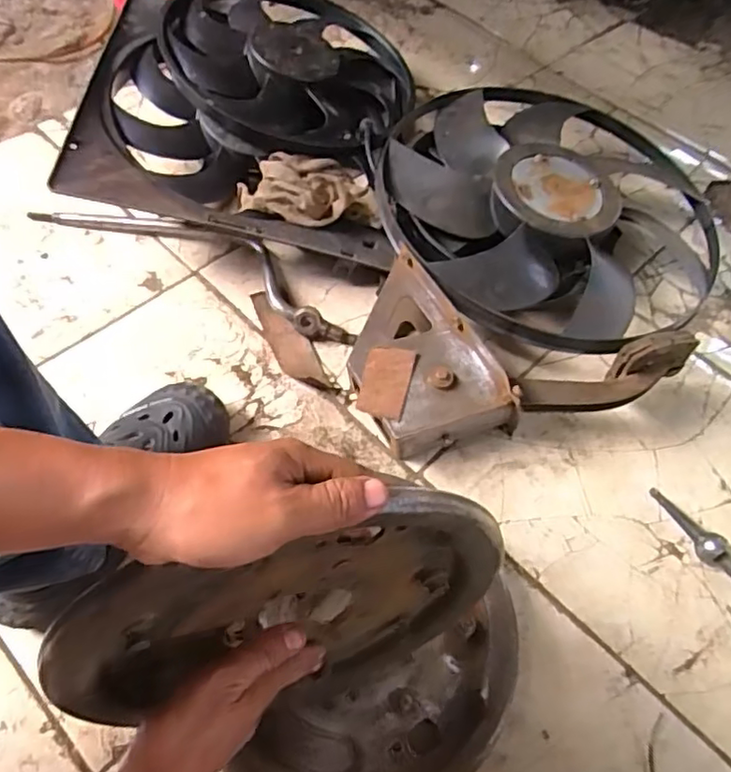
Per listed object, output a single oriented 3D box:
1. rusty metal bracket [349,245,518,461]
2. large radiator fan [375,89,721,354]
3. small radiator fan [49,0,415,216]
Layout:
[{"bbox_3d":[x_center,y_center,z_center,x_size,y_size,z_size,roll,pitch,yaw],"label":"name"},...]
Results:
[{"bbox_3d":[0.051,-0.028,0.722,0.150,0.085,0.231,-22,62,-17],"label":"rusty metal bracket"},{"bbox_3d":[0.255,-0.267,0.864,0.462,0.092,0.514,14,58,4],"label":"large radiator fan"},{"bbox_3d":[-0.150,-0.418,0.889,0.421,0.106,0.499,2,58,-3],"label":"small radiator fan"}]

